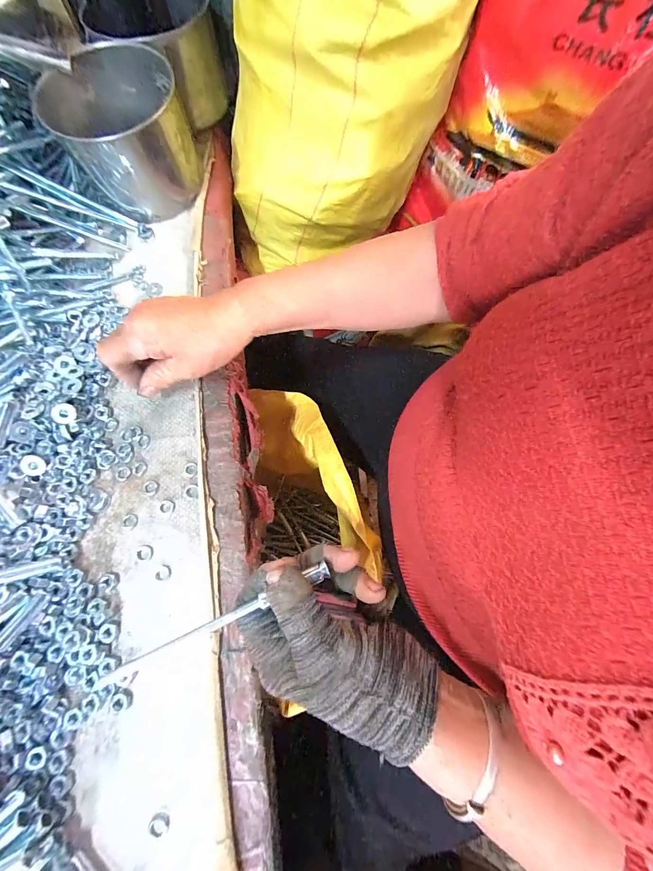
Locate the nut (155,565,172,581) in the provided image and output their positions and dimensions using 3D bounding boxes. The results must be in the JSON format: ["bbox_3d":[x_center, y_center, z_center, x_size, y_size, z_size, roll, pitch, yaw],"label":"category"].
[{"bbox_3d":[-0.138,0.116,0.288,0.012,0.004,0.013,0,72,1],"label":"nut"}]

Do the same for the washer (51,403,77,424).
[{"bbox_3d":[-0.240,-0.020,0.312,0.020,0.004,0.019,4,78,-19],"label":"washer"}]

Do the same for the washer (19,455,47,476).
[{"bbox_3d":[-0.258,0.027,0.300,0.019,0.004,0.017,10,80,-20],"label":"washer"}]

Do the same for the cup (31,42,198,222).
[{"bbox_3d":[-0.215,-0.325,0.372,0.125,0.116,0.124,0,72,1],"label":"cup"}]

